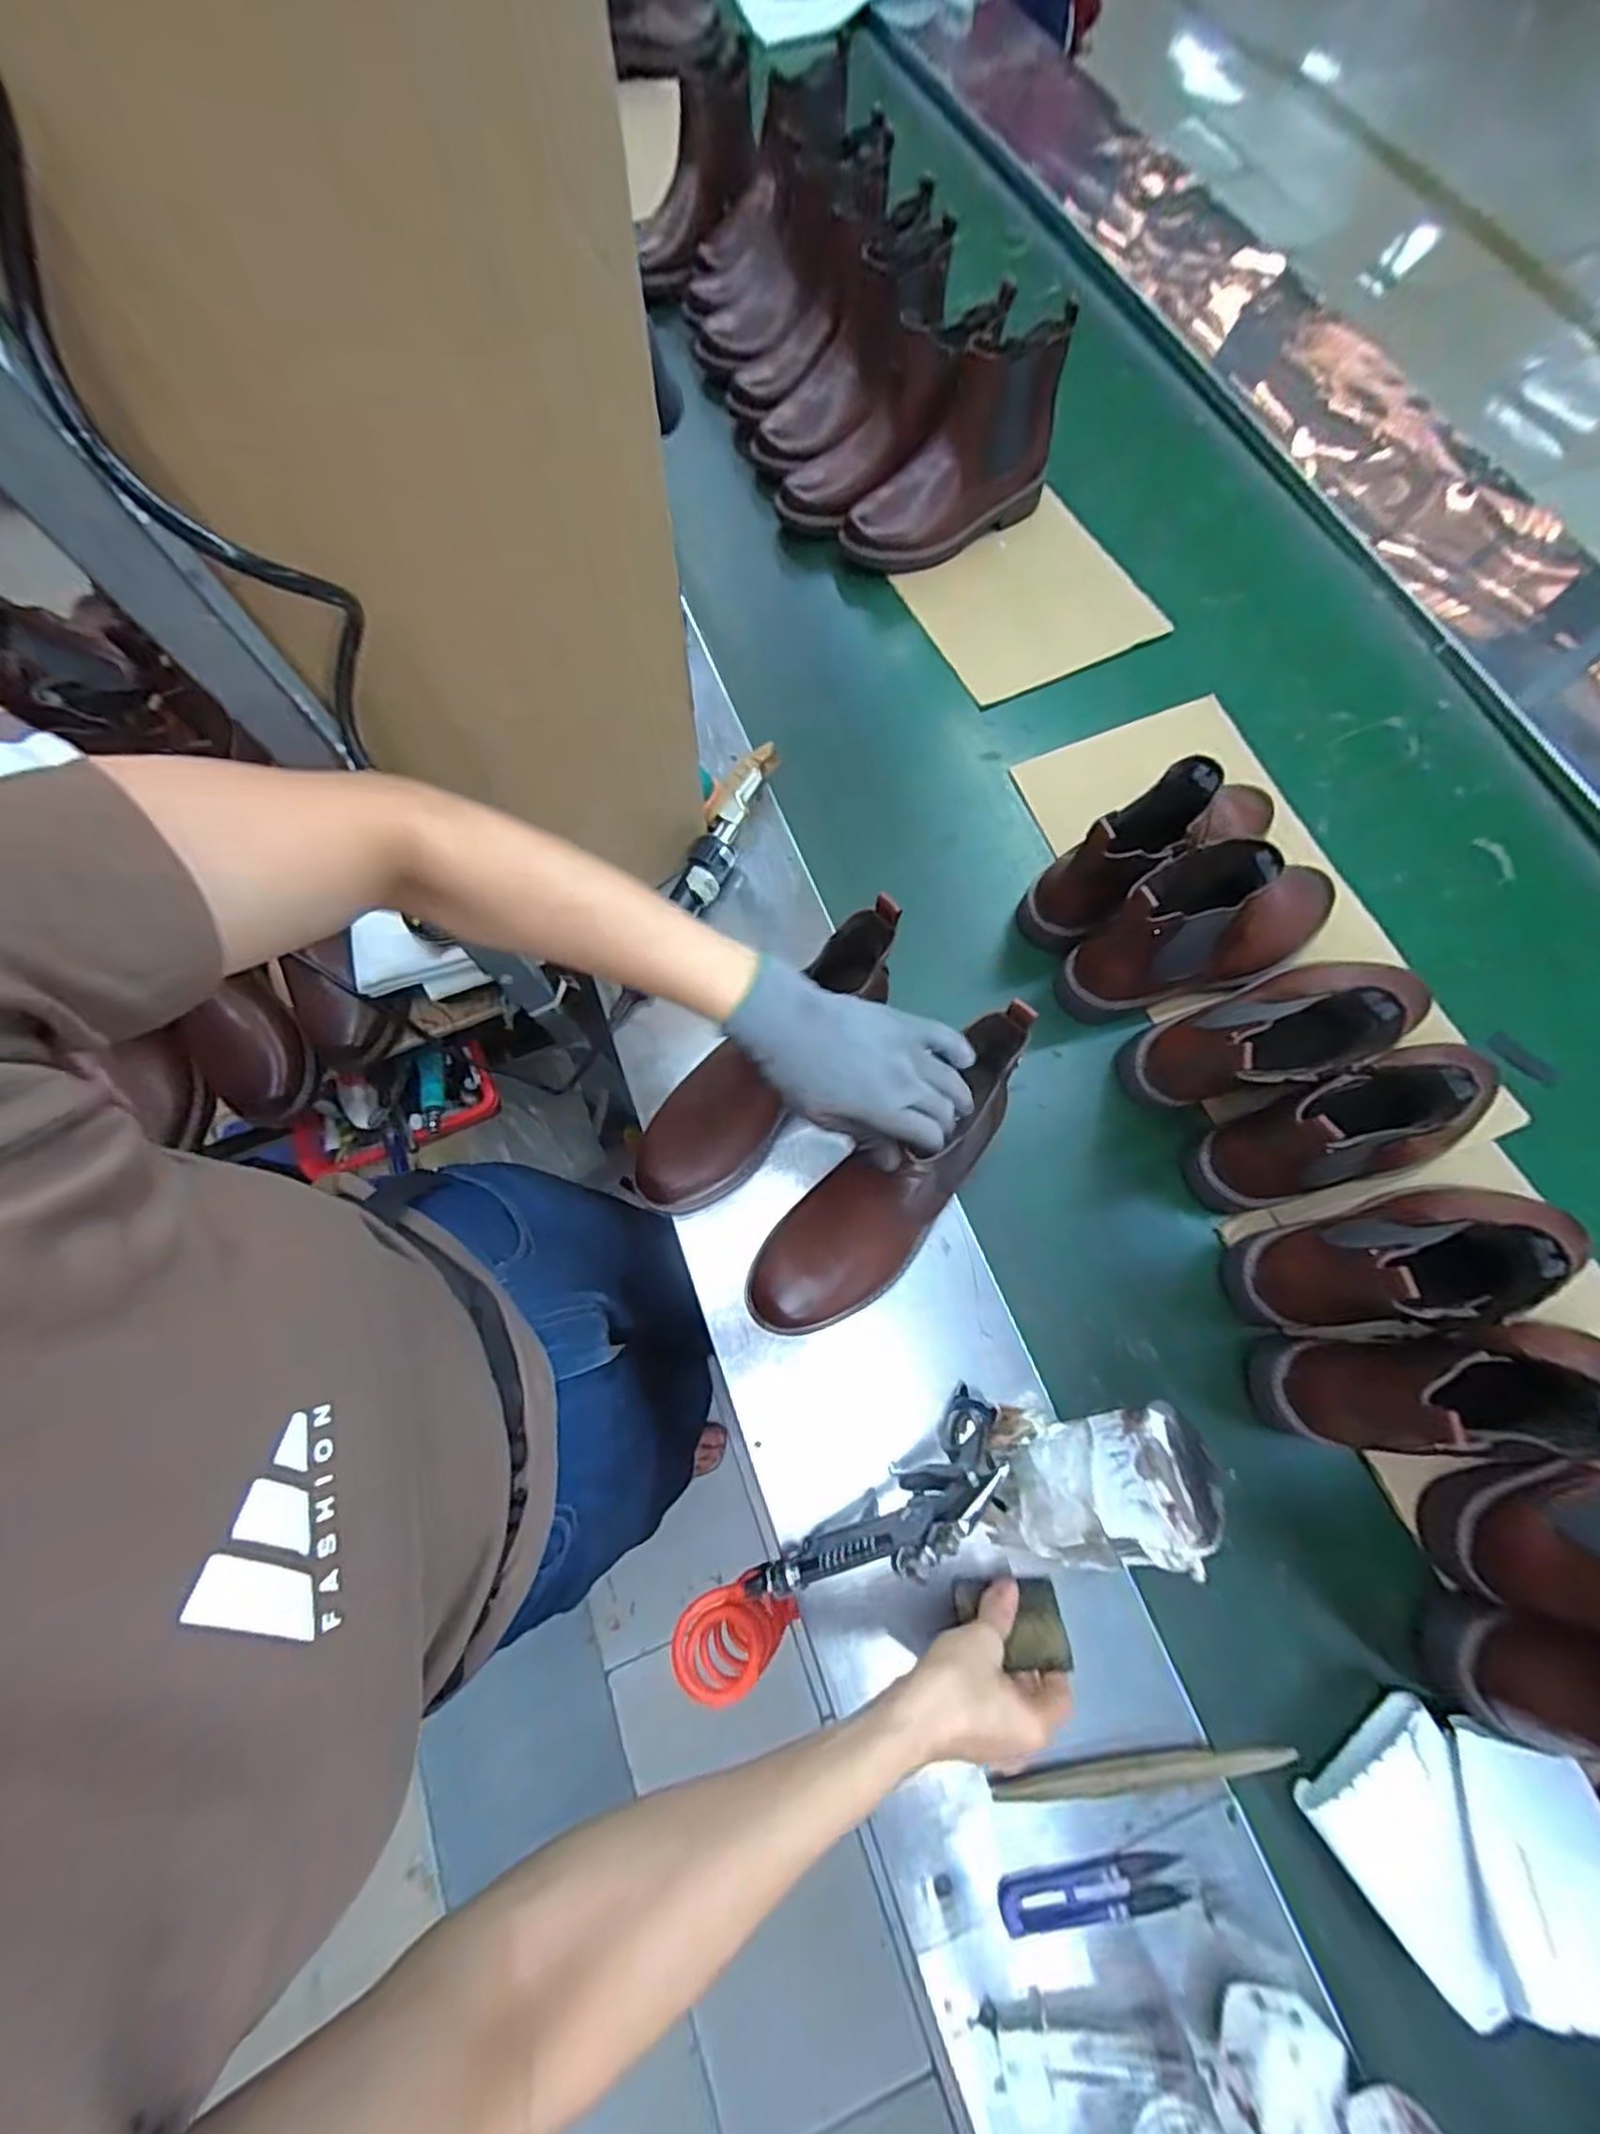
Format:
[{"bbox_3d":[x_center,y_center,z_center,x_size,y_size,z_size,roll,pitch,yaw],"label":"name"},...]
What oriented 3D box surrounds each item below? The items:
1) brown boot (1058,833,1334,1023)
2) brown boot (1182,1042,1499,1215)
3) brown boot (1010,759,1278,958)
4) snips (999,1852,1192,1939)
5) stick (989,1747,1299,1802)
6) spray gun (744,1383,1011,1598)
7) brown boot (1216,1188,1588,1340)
[{"bbox_3d":[0.379,-0.130,0.605,0.258,0.153,0.082,-16,72,-4],"label":"brown boot"},{"bbox_3d":[0.467,0.042,0.535,0.265,0.158,0.080,-14,72,-4],"label":"brown boot"},{"bbox_3d":[0.342,-0.215,0.630,0.268,0.145,0.090,-34,75,-10],"label":"brown boot"},{"bbox_3d":[0.186,0.527,0.439,0.117,0.008,0.032,-7,72,-1],"label":"snips"},{"bbox_3d":[0.223,0.461,0.450,0.191,0.023,0.017,-7,72,-1],"label":"stick"},{"bbox_3d":[0.047,0.309,0.465,0.205,0.099,0.046,-35,75,3],"label":"spray gun"},{"bbox_3d":[0.477,0.141,0.513,0.245,0.186,0.090,-15,72,-4],"label":"brown boot"}]

